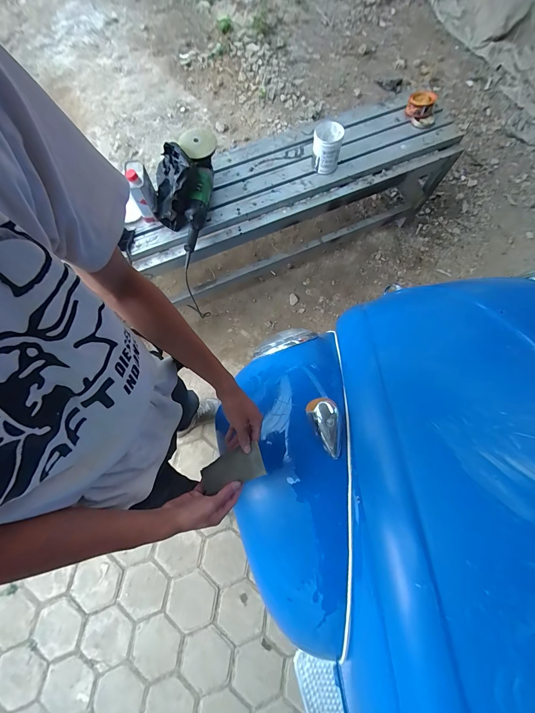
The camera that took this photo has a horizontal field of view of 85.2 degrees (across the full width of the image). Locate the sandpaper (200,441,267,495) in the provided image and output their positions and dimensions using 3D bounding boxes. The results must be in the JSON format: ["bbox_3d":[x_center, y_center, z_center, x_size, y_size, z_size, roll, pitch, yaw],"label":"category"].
[{"bbox_3d":[-0.064,0.205,0.535,0.112,0.013,0.058,-15,73,-12],"label":"sandpaper"}]

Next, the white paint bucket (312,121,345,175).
[{"bbox_3d":[0.238,-0.844,1.182,0.117,0.149,0.134,10,74,2],"label":"white paint bucket"}]

